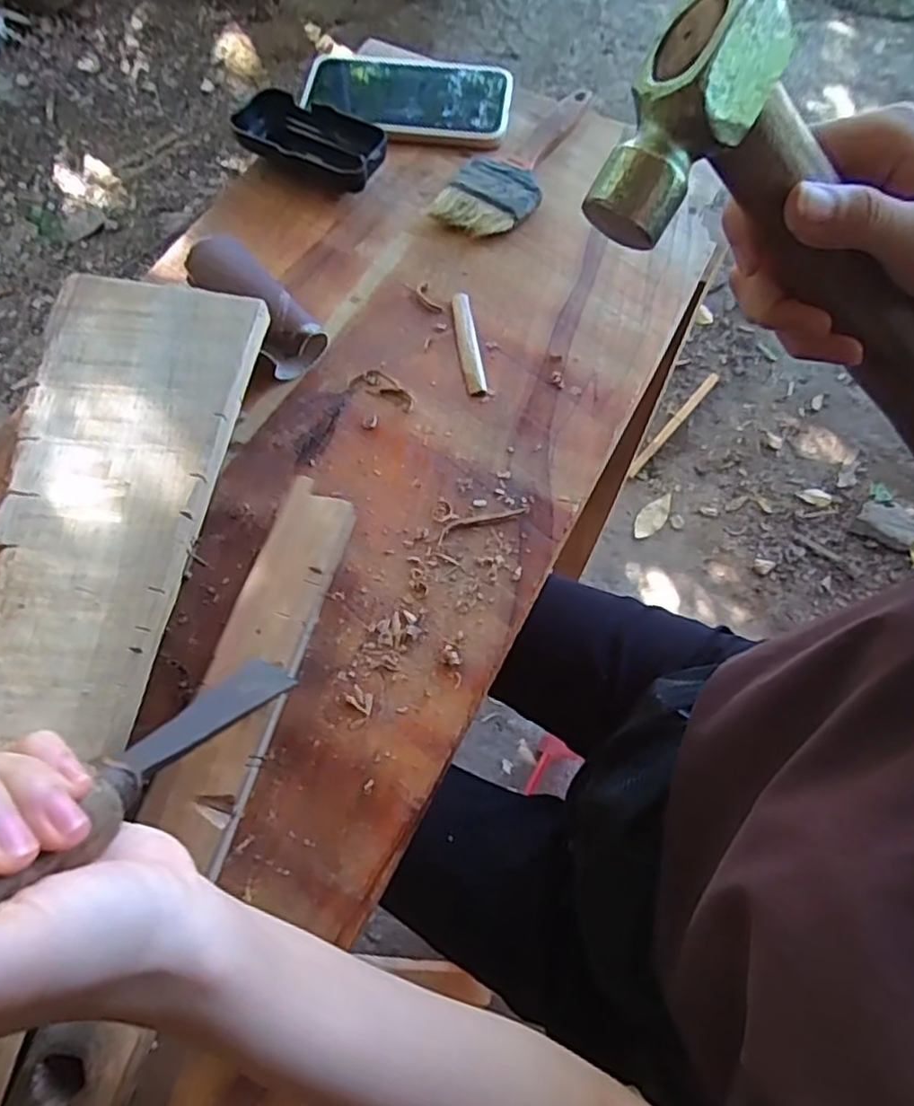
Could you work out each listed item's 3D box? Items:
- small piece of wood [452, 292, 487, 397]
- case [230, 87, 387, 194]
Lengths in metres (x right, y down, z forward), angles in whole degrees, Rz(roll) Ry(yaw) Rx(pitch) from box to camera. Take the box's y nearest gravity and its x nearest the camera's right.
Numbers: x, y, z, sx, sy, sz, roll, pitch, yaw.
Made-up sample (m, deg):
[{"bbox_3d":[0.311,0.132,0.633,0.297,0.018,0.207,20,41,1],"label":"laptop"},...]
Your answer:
[{"bbox_3d":[0.007,-0.133,0.428,0.013,0.005,0.078,-9,67,-2],"label":"small piece of wood"},{"bbox_3d":[-0.104,-0.295,0.486,0.120,0.027,0.055,24,69,11],"label":"case"}]

